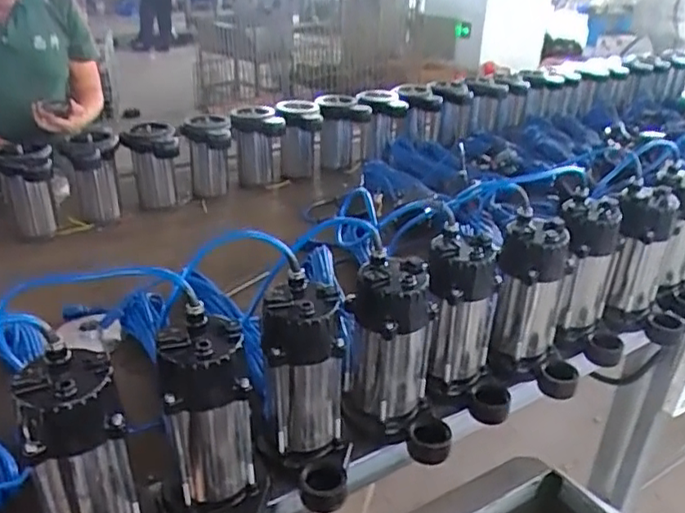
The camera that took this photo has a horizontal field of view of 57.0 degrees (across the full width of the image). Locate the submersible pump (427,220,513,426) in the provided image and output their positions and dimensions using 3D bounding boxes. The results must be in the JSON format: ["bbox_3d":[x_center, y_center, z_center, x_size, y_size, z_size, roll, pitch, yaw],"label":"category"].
[{"bbox_3d":[0.177,0.094,0.875,0.128,0.223,0.122,5,28,6],"label":"submersible pump"}]

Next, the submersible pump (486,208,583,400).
[{"bbox_3d":[0.295,0.073,0.927,0.141,0.231,0.107,14,30,21],"label":"submersible pump"}]

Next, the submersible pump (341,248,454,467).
[{"bbox_3d":[0.072,0.130,0.802,0.123,0.223,0.127,-1,28,-7],"label":"submersible pump"}]

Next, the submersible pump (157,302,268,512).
[{"bbox_3d":[-0.140,0.184,0.681,0.103,0.219,0.186,-6,29,-14],"label":"submersible pump"}]

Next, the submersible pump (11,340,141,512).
[{"bbox_3d":[-0.243,0.216,0.612,0.093,0.215,0.148,-24,38,-39],"label":"submersible pump"}]

